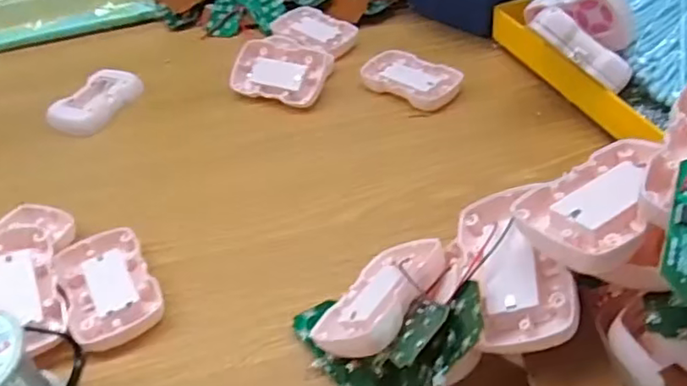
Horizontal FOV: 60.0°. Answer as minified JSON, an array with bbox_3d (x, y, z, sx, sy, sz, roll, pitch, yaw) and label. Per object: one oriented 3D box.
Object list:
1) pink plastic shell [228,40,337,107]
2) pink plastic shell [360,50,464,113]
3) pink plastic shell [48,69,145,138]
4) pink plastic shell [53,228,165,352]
[{"bbox_3d":[-0.057,-0.109,0.555,0.094,0.019,0.056,15,77,19],"label":"pink plastic shell"},{"bbox_3d":[0.060,-0.104,0.545,0.090,0.014,0.055,30,53,32],"label":"pink plastic shell"},{"bbox_3d":[-0.230,-0.087,0.554,0.044,0.019,0.081,17,47,22],"label":"pink plastic shell"},{"bbox_3d":[-0.151,0.059,0.383,0.054,0.013,0.090,-22,46,-17],"label":"pink plastic shell"}]

